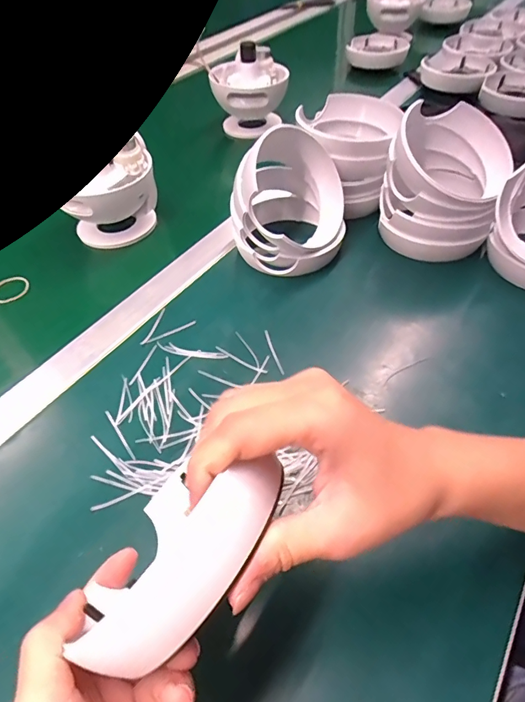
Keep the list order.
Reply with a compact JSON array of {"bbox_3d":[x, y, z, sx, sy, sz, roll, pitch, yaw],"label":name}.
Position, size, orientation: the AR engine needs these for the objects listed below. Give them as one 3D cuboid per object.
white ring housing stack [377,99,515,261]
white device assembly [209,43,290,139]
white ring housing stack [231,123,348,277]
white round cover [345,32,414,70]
[{"bbox_3d":[0.181,-0.166,0.438,0.109,0.105,0.119,18,52,18],"label":"white ring housing stack"},{"bbox_3d":[-0.017,-0.391,0.663,0.109,0.123,0.085,0,49,4],"label":"white device assembly"},{"bbox_3d":[0.027,-0.152,0.429,0.107,0.119,0.121,11,50,12],"label":"white ring housing stack"},{"bbox_3d":[0.226,-0.587,0.844,0.115,0.039,0.108,10,50,12],"label":"white round cover"}]

